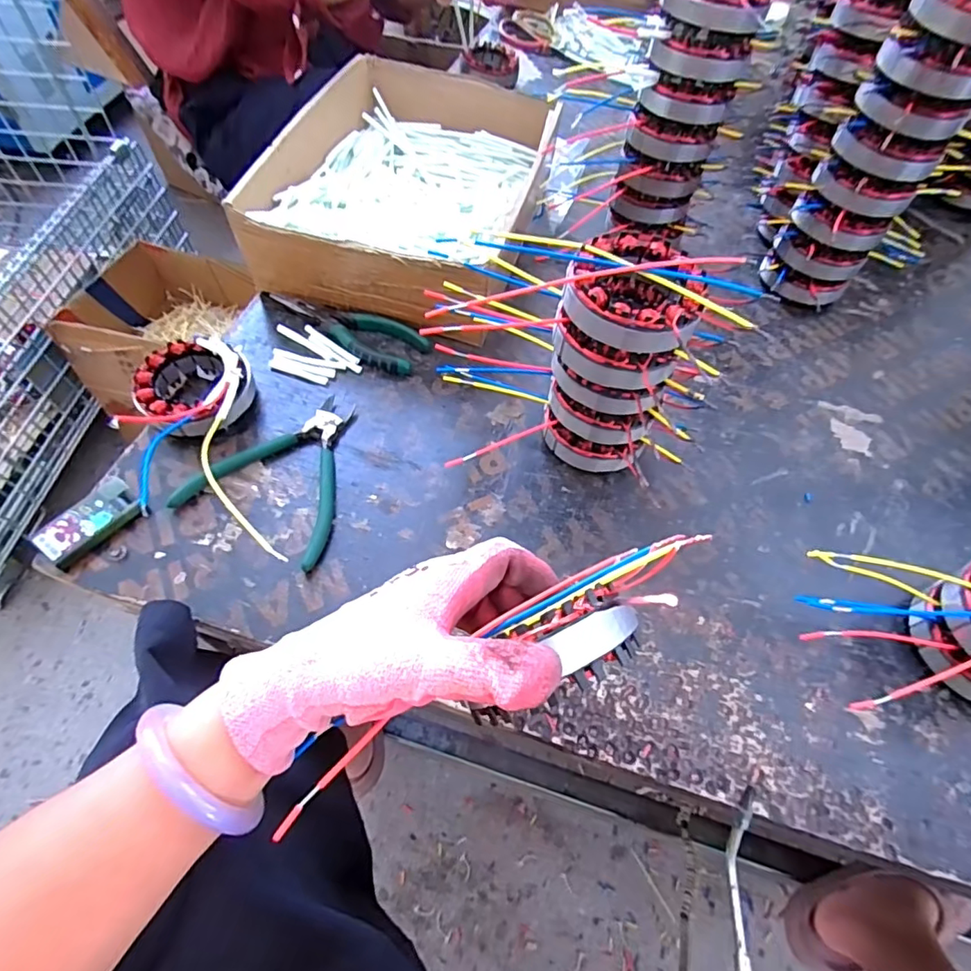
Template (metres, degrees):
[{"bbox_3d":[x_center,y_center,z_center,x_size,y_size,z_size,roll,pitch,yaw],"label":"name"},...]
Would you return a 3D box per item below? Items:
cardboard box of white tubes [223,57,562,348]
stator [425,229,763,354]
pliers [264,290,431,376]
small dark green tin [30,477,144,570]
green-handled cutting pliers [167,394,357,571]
[{"bbox_3d":[-0.077,-0.318,0.576,0.215,0.099,0.345,14,58,6],"label":"cardboard box of white tubes"},{"bbox_3d":[0.098,-0.115,0.343,0.083,0.038,0.093,-38,67,-24],"label":"stator"},{"bbox_3d":[-0.131,-0.150,0.512,0.154,0.018,0.057,24,59,11],"label":"pliers"},{"bbox_3d":[-0.281,0.027,0.387,0.032,0.017,0.064,35,62,17],"label":"small dark green tin"},{"bbox_3d":[-0.148,-0.015,0.425,0.118,0.011,0.139,24,59,11],"label":"green-handled cutting pliers"}]

